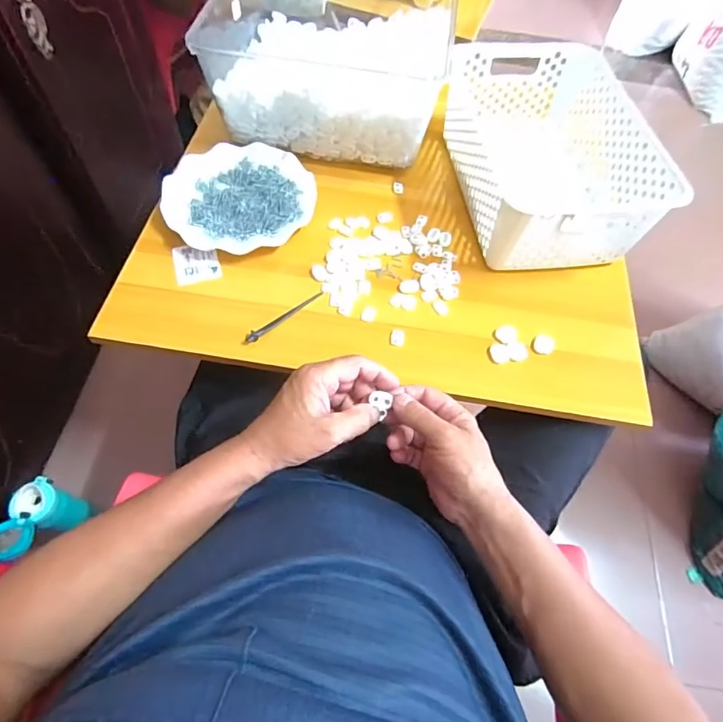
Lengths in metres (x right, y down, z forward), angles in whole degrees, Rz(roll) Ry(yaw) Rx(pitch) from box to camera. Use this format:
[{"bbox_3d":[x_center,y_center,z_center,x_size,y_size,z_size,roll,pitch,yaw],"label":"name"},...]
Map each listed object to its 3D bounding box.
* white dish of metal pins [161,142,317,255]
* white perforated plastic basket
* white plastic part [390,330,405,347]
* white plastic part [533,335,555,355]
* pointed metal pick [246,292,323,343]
[{"bbox_3d":[-0.152,-0.207,0.583,0.181,0.022,0.165,2,61,-3],"label":"white dish of metal pins"},{"bbox_3d":[0.226,-0.258,0.589,0.213,0.113,0.306,-2,61,-5],"label":"white perforated plastic basket"},{"bbox_3d":[0.040,-0.025,0.512,0.015,0.005,0.019,7,60,0],"label":"white plastic part"},{"bbox_3d":[0.201,-0.018,0.510,0.022,0.006,0.023,2,61,-3],"label":"white plastic part"},{"bbox_3d":[-0.085,-0.050,0.514,0.102,0.006,0.011,-39,70,-22],"label":"pointed metal pick"}]

